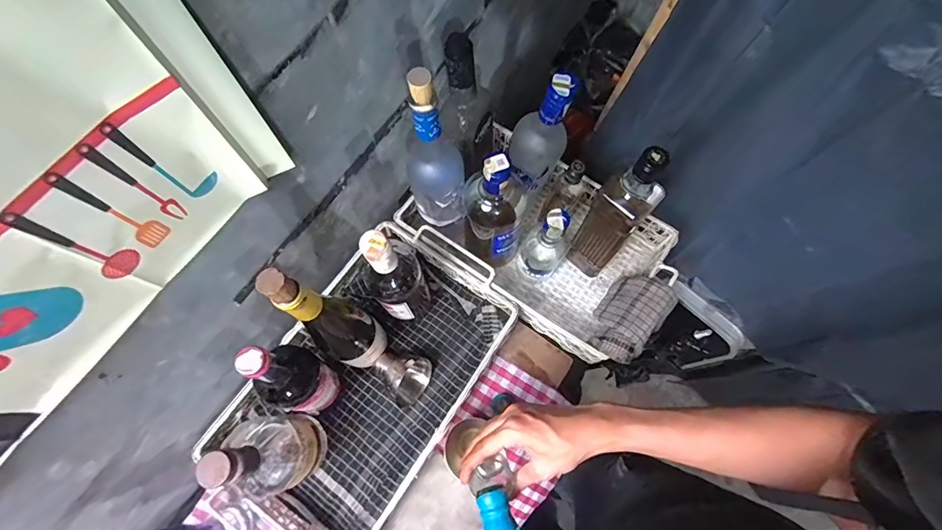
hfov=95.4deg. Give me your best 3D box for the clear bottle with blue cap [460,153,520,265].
[{"bbox_3d":[0.029,-0.073,0.586,0.085,0.213,0.082,16,72,4],"label":"clear bottle with blue cap"}]

